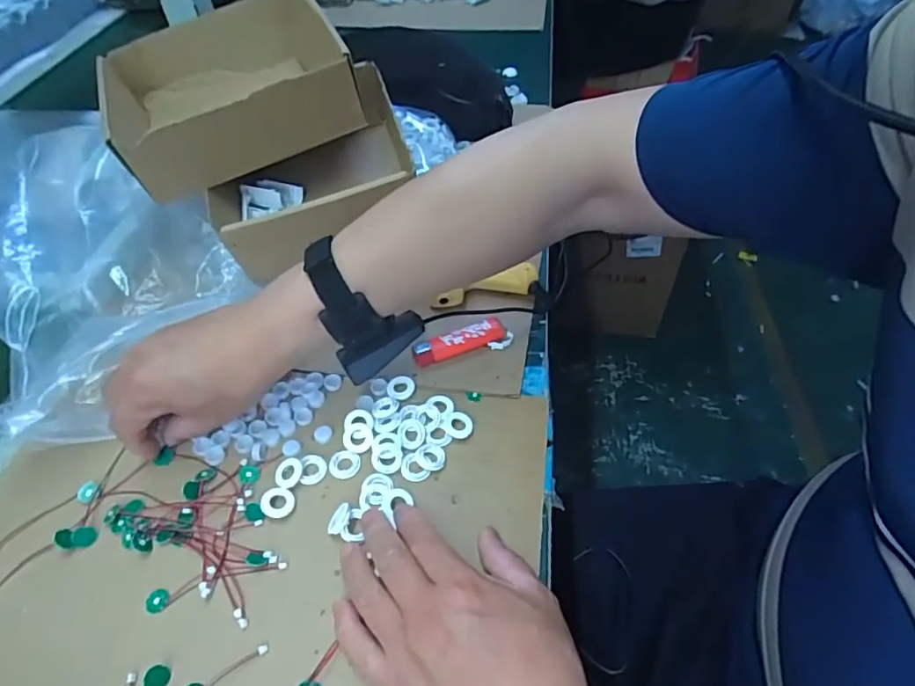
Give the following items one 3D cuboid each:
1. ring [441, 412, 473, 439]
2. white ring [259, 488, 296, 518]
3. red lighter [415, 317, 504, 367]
[{"bbox_3d":[-0.001,0.064,0.438,0.024,0.004,0.022,4,50,4],"label":"ring"},{"bbox_3d":[-0.129,0.115,0.402,0.023,0.007,0.023,-1,50,1],"label":"white ring"},{"bbox_3d":[0.001,-0.001,0.491,0.084,0.010,0.023,-19,52,-14],"label":"red lighter"}]

